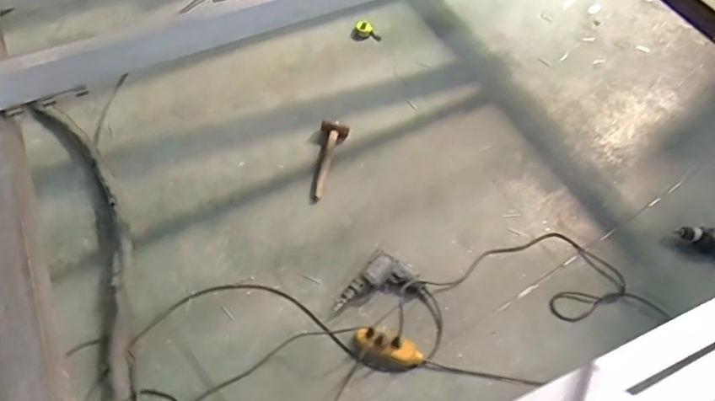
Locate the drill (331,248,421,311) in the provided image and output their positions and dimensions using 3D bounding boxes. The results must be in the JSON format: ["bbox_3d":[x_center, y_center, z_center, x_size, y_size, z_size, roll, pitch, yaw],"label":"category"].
[{"bbox_3d":[0.059,0.236,1.311,0.152,0.059,0.209,35,60,17],"label":"drill"}]

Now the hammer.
[{"bbox_3d":[-0.095,-0.120,1.525,0.087,0.036,0.276,13,70,3],"label":"hammer"}]

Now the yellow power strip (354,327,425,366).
[{"bbox_3d":[0.079,0.355,1.233,0.176,0.048,0.064,17,57,6],"label":"yellow power strip"}]

